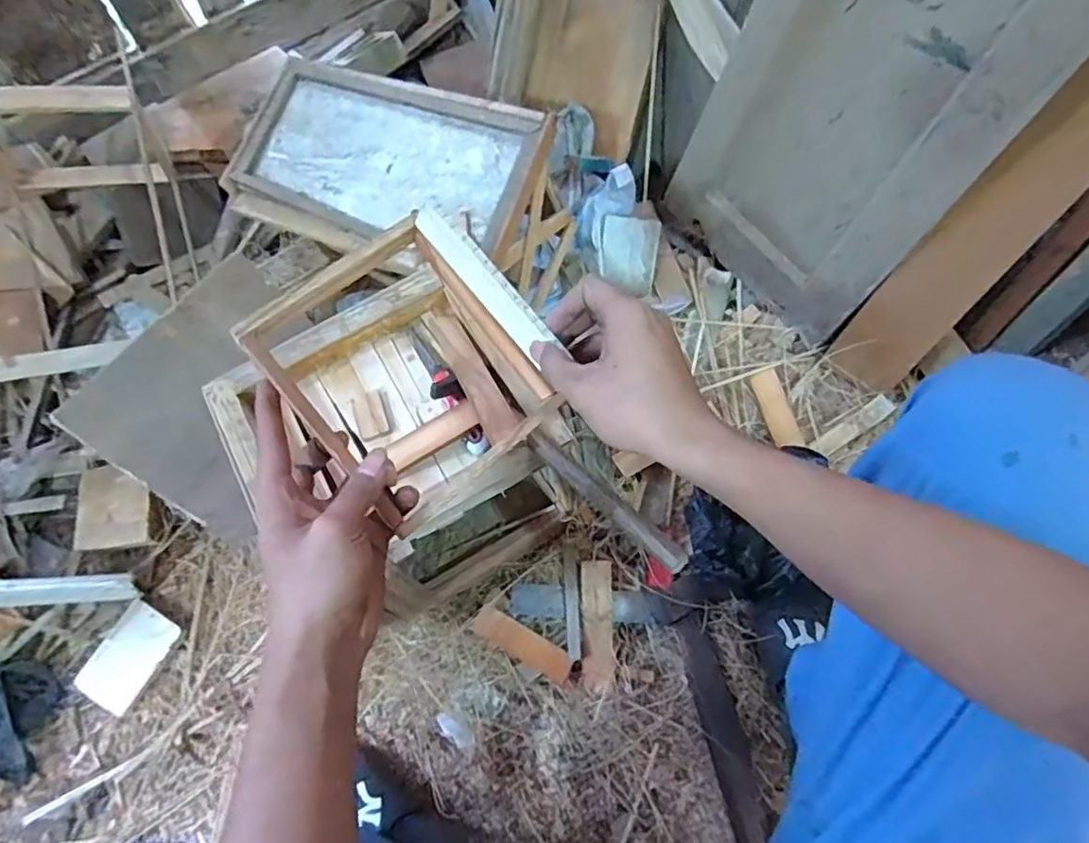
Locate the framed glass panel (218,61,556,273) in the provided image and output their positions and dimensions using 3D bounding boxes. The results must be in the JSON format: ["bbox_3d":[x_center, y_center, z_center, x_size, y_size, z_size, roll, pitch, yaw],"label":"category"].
[{"bbox_3d":[-0.212,-0.325,0.762,0.407,0.029,0.219,24,86,16],"label":"framed glass panel"}]

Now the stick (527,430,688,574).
[{"bbox_3d":[0.048,0.061,0.509,0.017,0.014,0.172,-41,59,-14],"label":"stick"}]

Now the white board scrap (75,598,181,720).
[{"bbox_3d":[-0.544,0.306,0.799,0.089,0.008,0.123,25,70,12],"label":"white board scrap"}]

